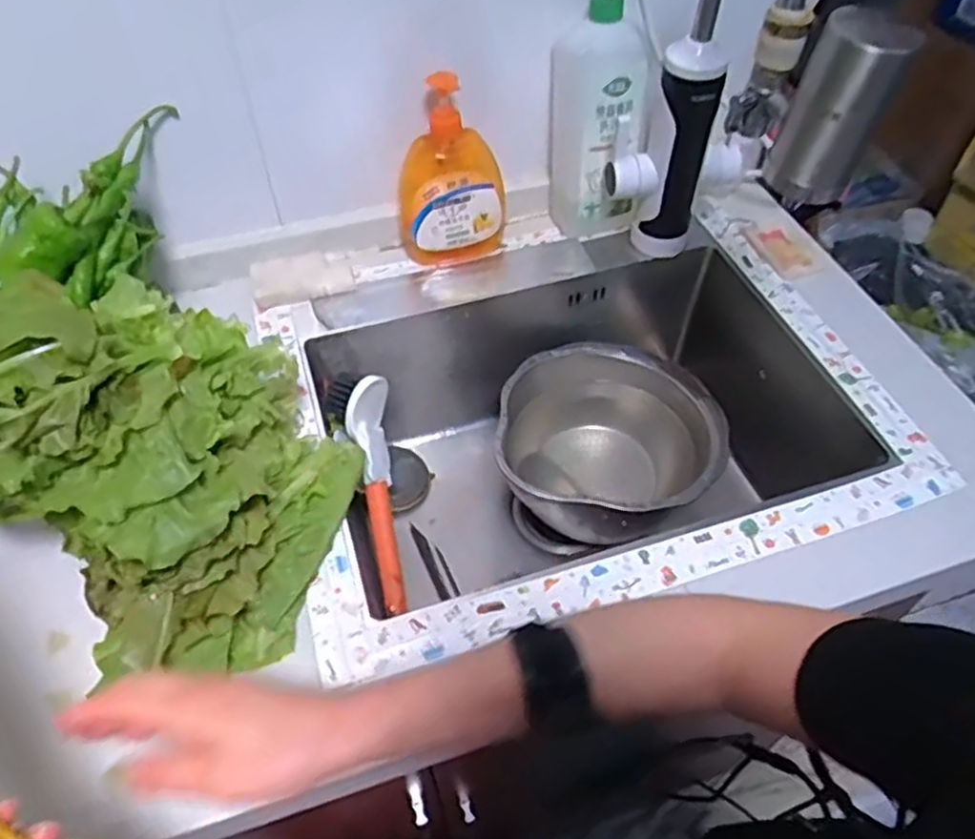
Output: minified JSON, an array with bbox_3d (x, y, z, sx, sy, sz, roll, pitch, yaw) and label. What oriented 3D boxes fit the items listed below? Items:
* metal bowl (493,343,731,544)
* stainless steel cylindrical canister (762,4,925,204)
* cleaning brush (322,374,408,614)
[{"bbox_3d":[0.130,0.030,0.803,0.224,0.129,0.222,0,51,0],"label":"metal bowl"},{"bbox_3d":[0.226,-0.200,0.482,0.059,0.125,0.059,0,51,0],"label":"stainless steel cylindrical canister"},{"bbox_3d":[-0.106,0.070,0.707,0.054,0.035,0.225,-12,94,-9],"label":"cleaning brush"}]

